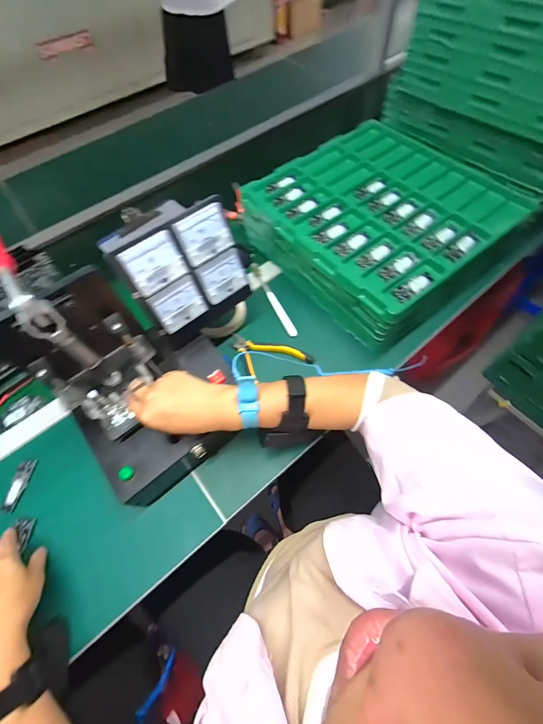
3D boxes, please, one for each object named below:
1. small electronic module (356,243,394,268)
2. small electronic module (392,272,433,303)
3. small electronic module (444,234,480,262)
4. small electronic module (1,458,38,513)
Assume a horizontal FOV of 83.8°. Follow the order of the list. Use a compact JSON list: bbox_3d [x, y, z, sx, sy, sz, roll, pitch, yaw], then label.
[{"bbox_3d":[0.171,-0.175,0.491,0.069,0.007,0.029,-29,65,-12],"label":"small electronic module"},{"bbox_3d":[0.216,-0.114,0.461,0.072,0.005,0.025,-32,65,-13],"label":"small electronic module"},{"bbox_3d":[0.314,-0.191,0.497,0.071,0.011,0.025,-37,66,-15],"label":"small electronic module"},{"bbox_3d":[-0.375,0.182,0.449,0.025,0.004,0.073,4,63,5],"label":"small electronic module"}]

